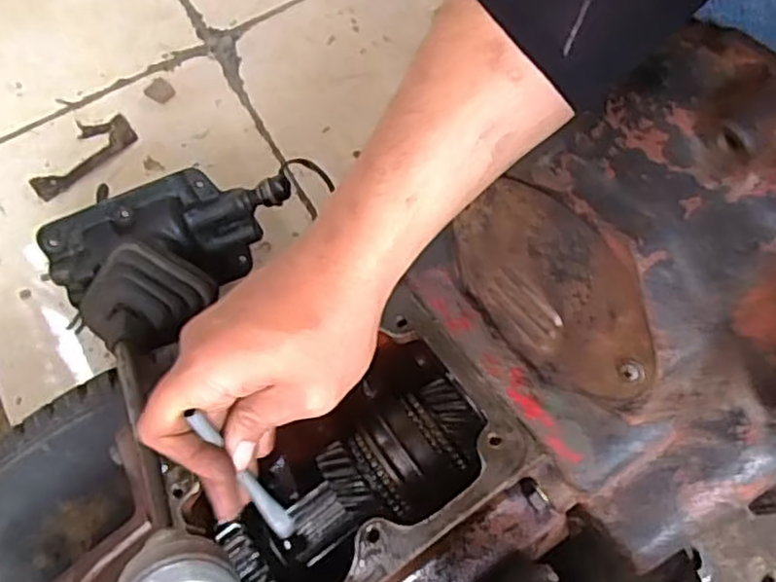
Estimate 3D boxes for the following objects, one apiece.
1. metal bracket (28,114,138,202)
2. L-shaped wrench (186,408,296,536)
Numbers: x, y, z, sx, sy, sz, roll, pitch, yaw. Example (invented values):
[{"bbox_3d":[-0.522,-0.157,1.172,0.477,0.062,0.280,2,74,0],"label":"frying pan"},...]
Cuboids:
[{"bbox_3d":[-0.376,-0.168,0.843,0.137,0.007,0.065,-40,72,-13],"label":"metal bracket"},{"bbox_3d":[-0.075,0.101,0.371,0.011,0.127,0.012,-31,47,-12],"label":"L-shaped wrench"}]

